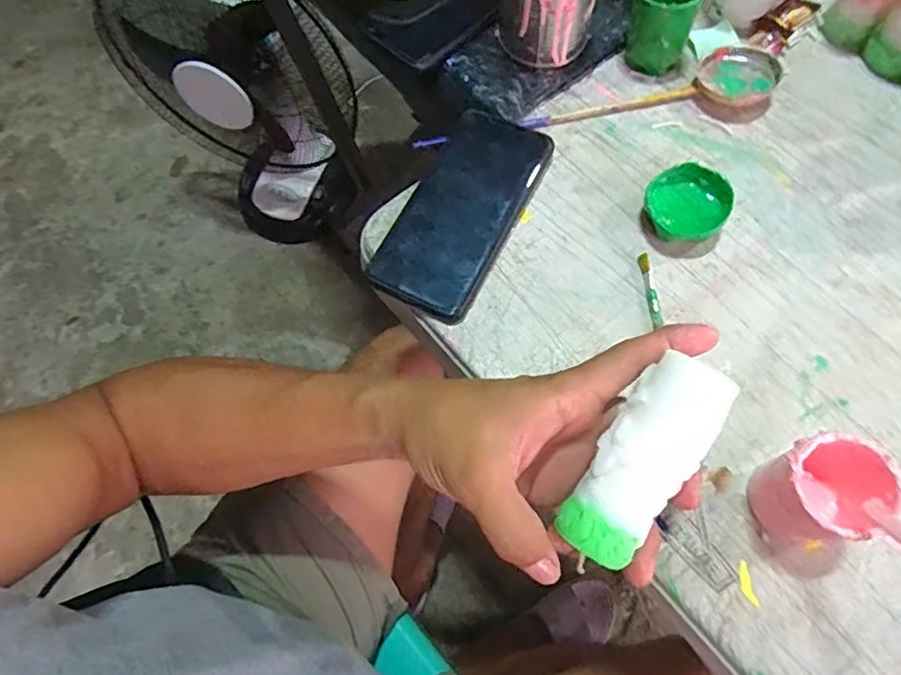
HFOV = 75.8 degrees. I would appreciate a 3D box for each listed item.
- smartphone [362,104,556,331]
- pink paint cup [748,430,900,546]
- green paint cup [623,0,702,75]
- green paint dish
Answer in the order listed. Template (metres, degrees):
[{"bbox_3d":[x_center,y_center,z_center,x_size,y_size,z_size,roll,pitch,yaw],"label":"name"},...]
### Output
[{"bbox_3d":[0.009,-0.092,0.416,0.077,0.012,0.164,24,71,11],"label":"smartphone"},{"bbox_3d":[0.189,0.083,0.306,0.059,0.067,0.050,-22,69,-7],"label":"pink paint cup"},{"bbox_3d":[0.163,-0.245,0.443,0.049,0.059,0.046,0,68,1],"label":"green paint cup"},{"bbox_3d":[0.162,-0.090,0.399,0.053,0.028,0.052,0,68,1],"label":"green paint dish"}]

